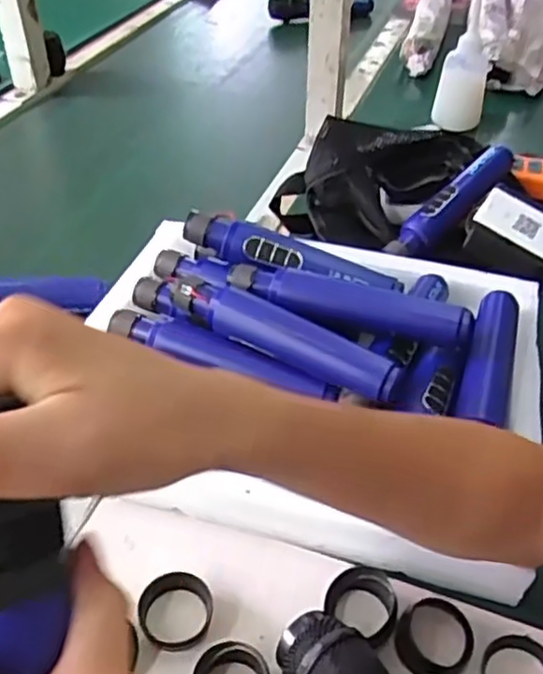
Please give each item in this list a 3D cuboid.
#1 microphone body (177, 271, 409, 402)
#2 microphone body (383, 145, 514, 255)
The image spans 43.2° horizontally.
[{"bbox_3d":[0.007,-0.002,0.505,0.186,0.029,0.028,23,46,22],"label":"microphone body"},{"bbox_3d":[0.182,-0.137,0.690,0.177,0.028,0.032,-41,53,-20],"label":"microphone body"}]

